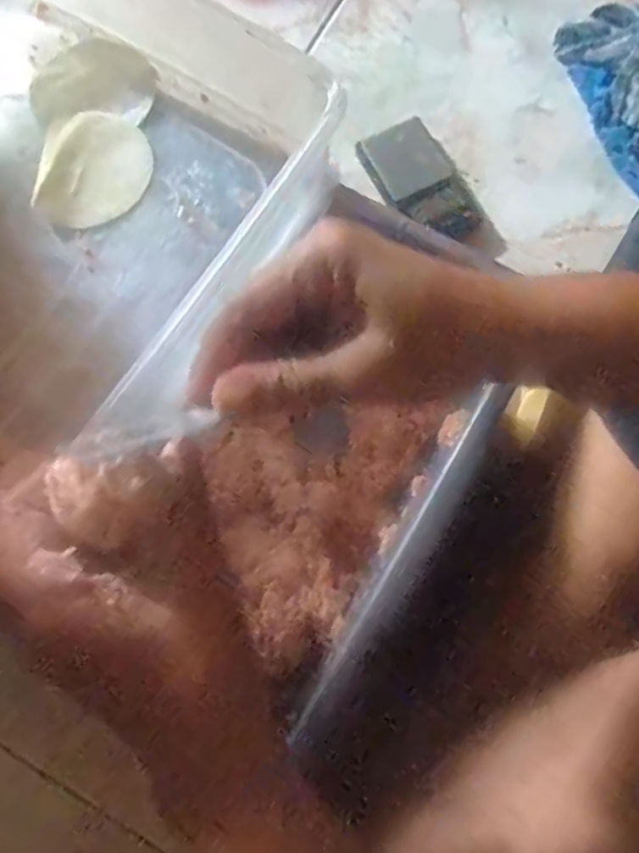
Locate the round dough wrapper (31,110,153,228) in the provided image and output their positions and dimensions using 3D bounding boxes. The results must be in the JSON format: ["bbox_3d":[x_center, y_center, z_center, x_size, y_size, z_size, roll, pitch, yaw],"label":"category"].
[{"bbox_3d":[-0.132,-0.152,0.373,0.064,0.008,0.072,7,76,4],"label":"round dough wrapper"}]

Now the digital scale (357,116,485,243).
[{"bbox_3d":[0.085,-0.196,0.508,0.059,0.023,0.111,-32,77,-6],"label":"digital scale"}]

